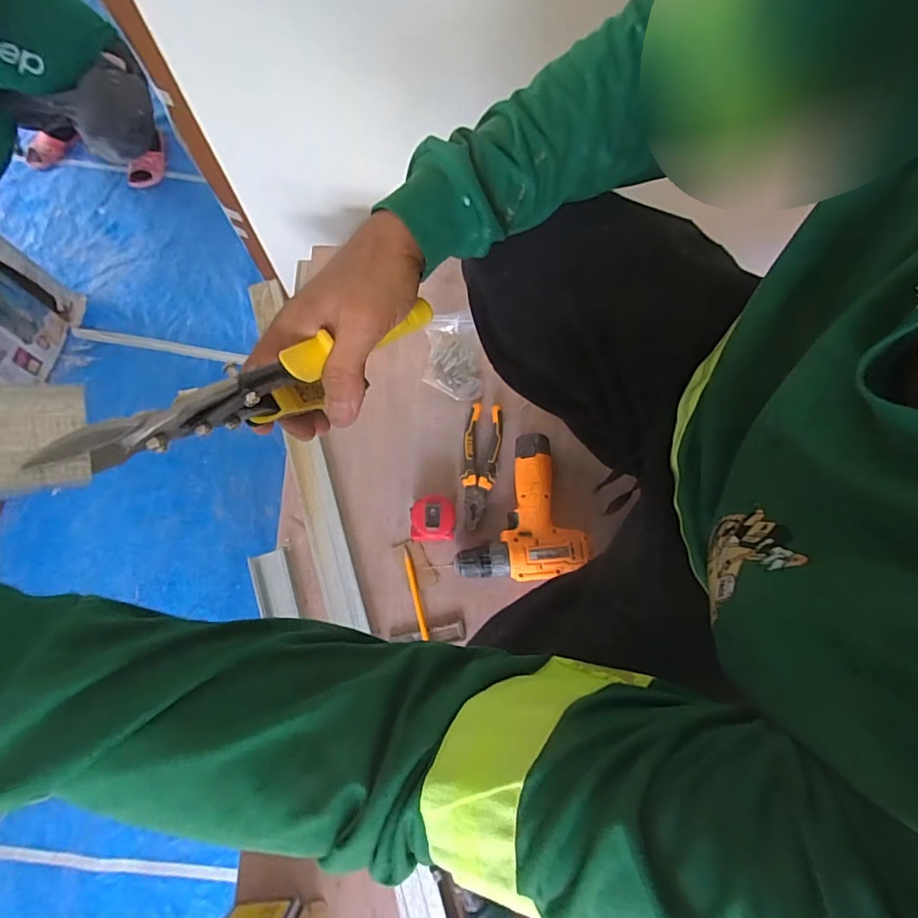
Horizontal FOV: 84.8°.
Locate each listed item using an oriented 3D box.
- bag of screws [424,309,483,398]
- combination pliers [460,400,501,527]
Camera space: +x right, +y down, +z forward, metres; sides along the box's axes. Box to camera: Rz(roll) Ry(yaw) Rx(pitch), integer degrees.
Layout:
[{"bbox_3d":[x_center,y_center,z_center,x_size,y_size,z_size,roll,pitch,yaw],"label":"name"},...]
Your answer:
[{"bbox_3d":[-0.008,-0.162,0.800,0.085,0.032,0.132,-1,82,-9],"label":"bag of screws"},{"bbox_3d":[0.030,0.009,0.756,0.053,0.024,0.190,8,72,3],"label":"combination pliers"}]

